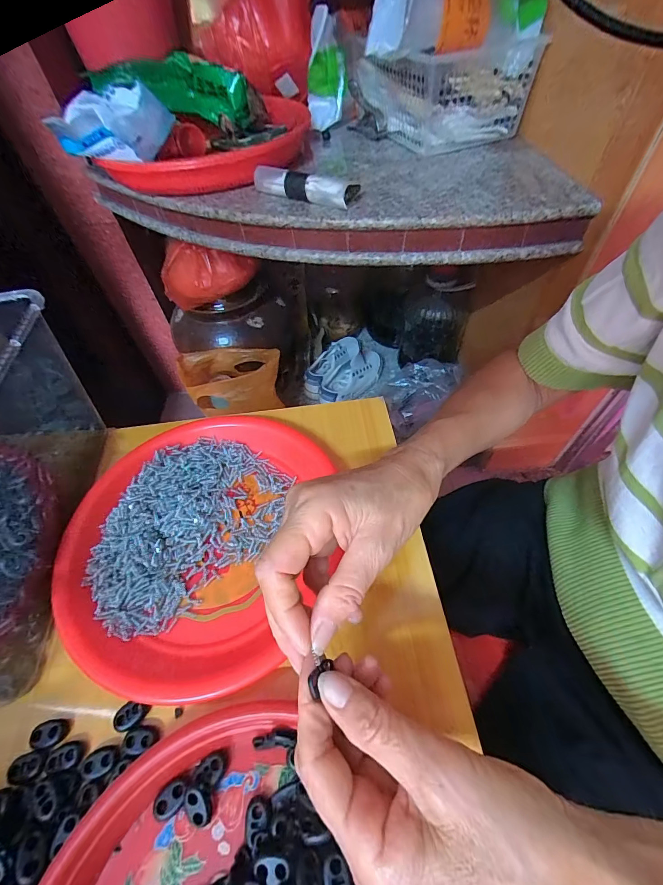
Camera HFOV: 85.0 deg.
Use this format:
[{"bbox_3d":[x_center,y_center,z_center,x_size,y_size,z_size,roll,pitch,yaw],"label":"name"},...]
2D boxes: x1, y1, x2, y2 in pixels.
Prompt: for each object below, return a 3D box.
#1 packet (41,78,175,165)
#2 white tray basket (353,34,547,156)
[{"bbox_3d":[-0.295,-0.427,0.481,0.137,0.065,0.089,13,56,13],"label":"packet"},{"bbox_3d":[0.175,-0.563,0.579,0.221,0.104,0.179,-20,56,-10],"label":"white tray basket"}]

